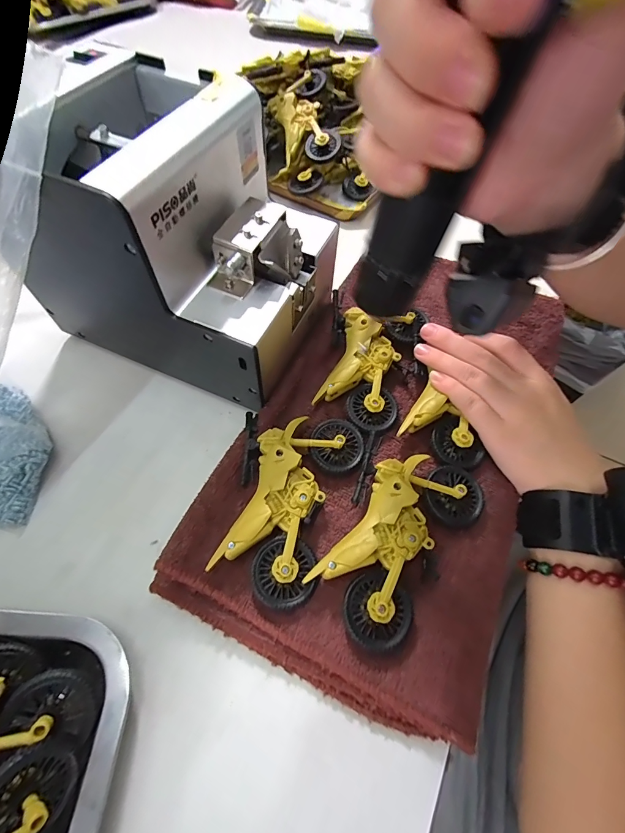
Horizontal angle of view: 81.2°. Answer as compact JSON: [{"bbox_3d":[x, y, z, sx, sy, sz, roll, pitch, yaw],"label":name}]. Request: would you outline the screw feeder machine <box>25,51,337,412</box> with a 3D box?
[{"bbox_3d":[-0.079,-0.115,0.235,0.168,0.127,0.128,22,63,8],"label":"screw feeder machine"}]

